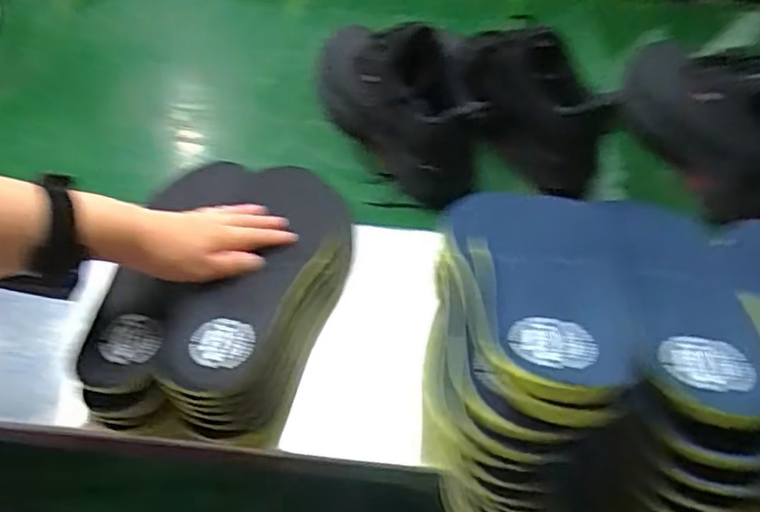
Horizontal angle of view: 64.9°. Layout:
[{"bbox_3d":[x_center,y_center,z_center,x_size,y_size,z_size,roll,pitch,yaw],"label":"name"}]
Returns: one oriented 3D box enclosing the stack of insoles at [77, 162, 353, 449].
[{"bbox_3d":[-0.132,0.017,0.507,0.188,0.073,0.272,5,52,3],"label":"stack of insoles"}]

